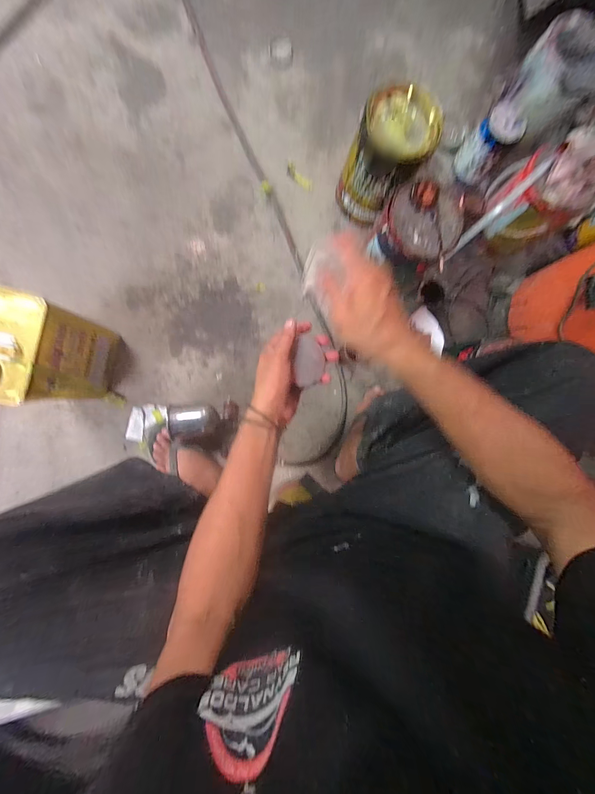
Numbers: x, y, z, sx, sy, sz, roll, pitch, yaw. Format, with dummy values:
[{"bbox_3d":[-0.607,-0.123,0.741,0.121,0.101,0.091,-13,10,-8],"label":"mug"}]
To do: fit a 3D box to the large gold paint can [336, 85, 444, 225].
[{"bbox_3d":[0.202,-0.549,0.667,0.157,0.196,0.168,37,86,-5],"label":"large gold paint can"}]

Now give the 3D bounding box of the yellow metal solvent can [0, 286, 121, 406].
[{"bbox_3d":[-0.452,-0.077,0.522,0.104,0.219,0.157,13,88,-8],"label":"yellow metal solvent can"}]

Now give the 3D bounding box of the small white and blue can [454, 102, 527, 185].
[{"bbox_3d":[0.494,-0.658,0.750,0.098,0.132,0.096,0,90,-8],"label":"small white and blue can"}]

